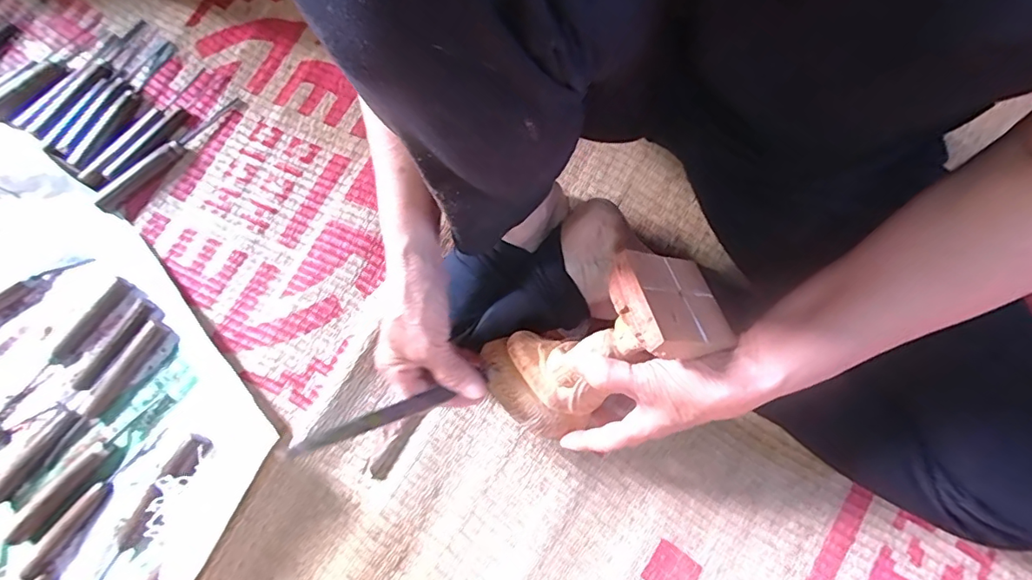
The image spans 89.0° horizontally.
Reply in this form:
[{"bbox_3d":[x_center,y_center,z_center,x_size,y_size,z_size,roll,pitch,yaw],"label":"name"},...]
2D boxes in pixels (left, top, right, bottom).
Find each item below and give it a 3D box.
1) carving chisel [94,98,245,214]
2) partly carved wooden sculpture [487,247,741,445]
[{"bbox_3d":[-0.383,-0.154,0.584,0.022,0.014,0.185,42,80,12],"label":"carving chisel"},{"bbox_3d":[0.053,0.046,0.389,0.176,0.079,0.085,-36,72,37],"label":"partly carved wooden sculpture"}]

